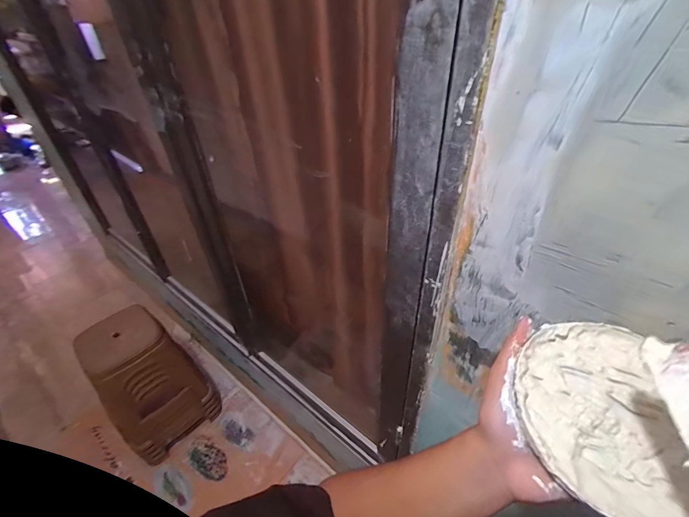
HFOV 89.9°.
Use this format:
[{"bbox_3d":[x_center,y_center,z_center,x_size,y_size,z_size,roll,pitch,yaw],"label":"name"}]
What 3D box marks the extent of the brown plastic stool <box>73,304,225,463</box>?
[{"bbox_3d":[-0.817,0.526,1.450,0.273,0.605,0.361,23,46,27],"label":"brown plastic stool"}]

